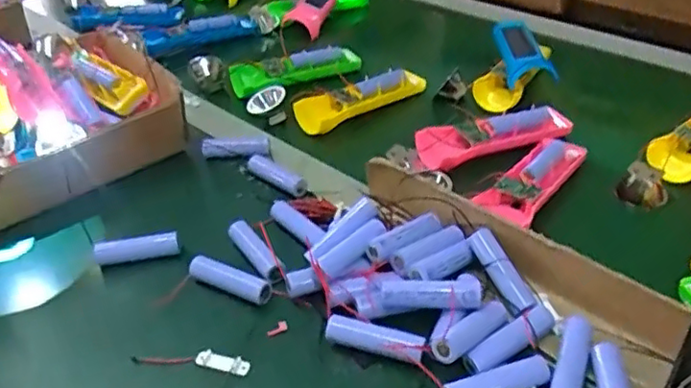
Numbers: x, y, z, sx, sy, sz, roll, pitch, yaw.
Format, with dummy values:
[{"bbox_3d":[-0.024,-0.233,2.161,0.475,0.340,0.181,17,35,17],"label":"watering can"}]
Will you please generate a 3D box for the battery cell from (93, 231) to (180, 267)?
[{"bbox_3d":[-0.166,0.043,0.504,0.064,0.019,0.013,-11,38,-6],"label":"battery cell"}]

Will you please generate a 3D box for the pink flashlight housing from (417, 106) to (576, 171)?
[{"bbox_3d":[0.146,-0.060,0.606,0.157,0.020,0.043,-15,38,-14],"label":"pink flashlight housing"}]

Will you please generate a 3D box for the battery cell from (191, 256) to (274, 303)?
[{"bbox_3d":[-0.087,0.064,0.477,0.065,0.018,0.017,13,42,23],"label":"battery cell"}]

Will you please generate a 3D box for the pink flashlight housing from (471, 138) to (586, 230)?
[{"bbox_3d":[0.164,-0.017,0.550,0.043,0.019,0.130,22,44,31],"label":"pink flashlight housing"}]

